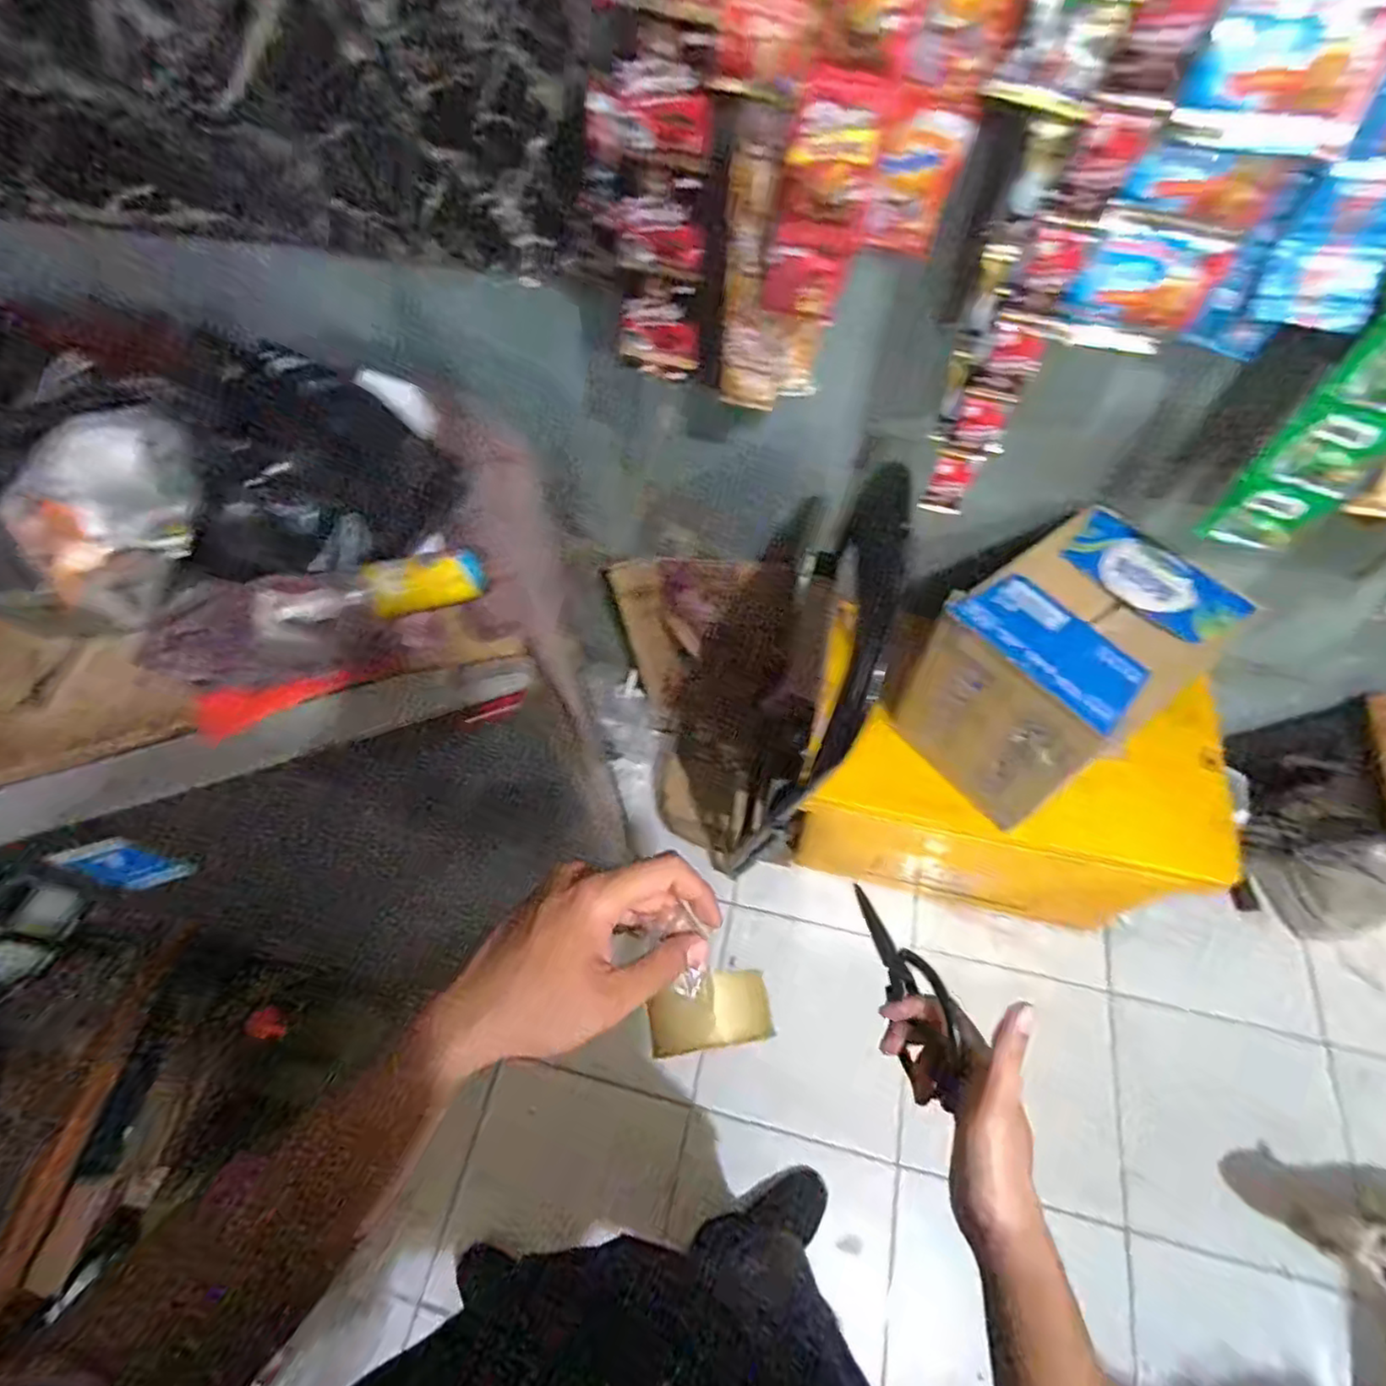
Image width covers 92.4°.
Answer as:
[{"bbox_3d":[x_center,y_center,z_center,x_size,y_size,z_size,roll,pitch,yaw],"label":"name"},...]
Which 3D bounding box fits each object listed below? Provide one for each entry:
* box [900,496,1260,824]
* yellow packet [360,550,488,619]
[{"bbox_3d":[0.560,-0.028,1.043,0.347,0.366,0.253,-32,62,-16],"label":"box"},{"bbox_3d":[-0.241,-0.104,0.610,0.107,0.053,0.033,-17,56,-37],"label":"yellow packet"}]

